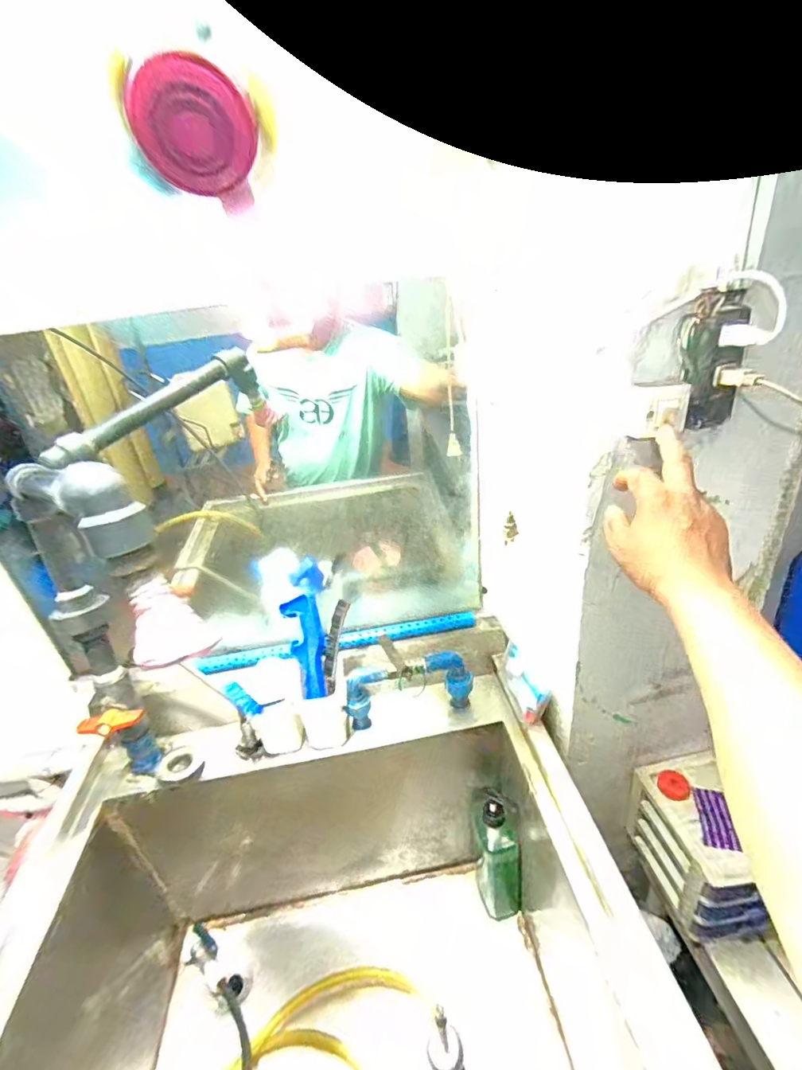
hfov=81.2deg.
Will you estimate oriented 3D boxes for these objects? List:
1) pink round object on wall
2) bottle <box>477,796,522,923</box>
[{"bbox_3d":[-0.128,-0.252,0.293,0.068,0.067,0.011,-29,54,26],"label":"pink round object on wall"},{"bbox_3d":[0.163,0.552,0.791,0.075,0.232,0.062,-1,29,11],"label":"bottle"}]

